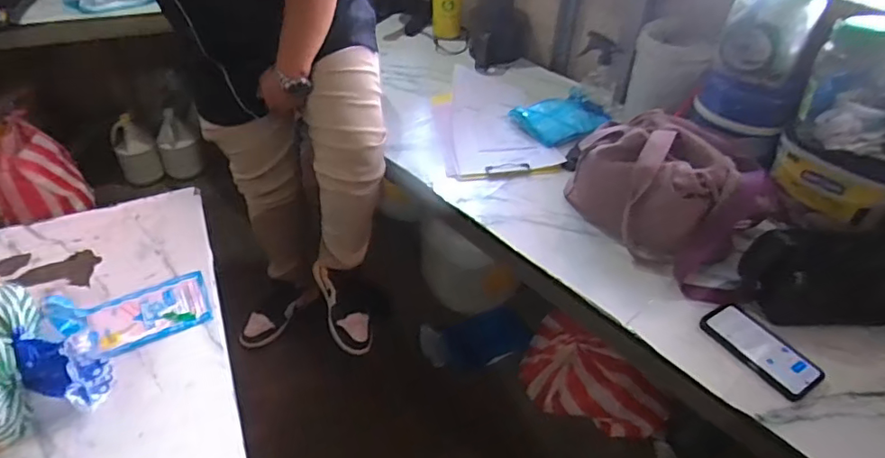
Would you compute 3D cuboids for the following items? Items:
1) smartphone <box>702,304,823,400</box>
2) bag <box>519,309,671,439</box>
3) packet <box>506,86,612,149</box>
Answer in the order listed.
[{"bbox_3d":[0.483,0.180,0.840,0.080,0.018,0.161,-30,54,-20],"label":"smartphone"},{"bbox_3d":[0.376,0.398,1.425,0.380,0.232,0.155,29,48,26],"label":"bag"},{"bbox_3d":[0.276,-0.271,1.326,0.234,0.044,0.153,-22,47,-25],"label":"packet"}]

